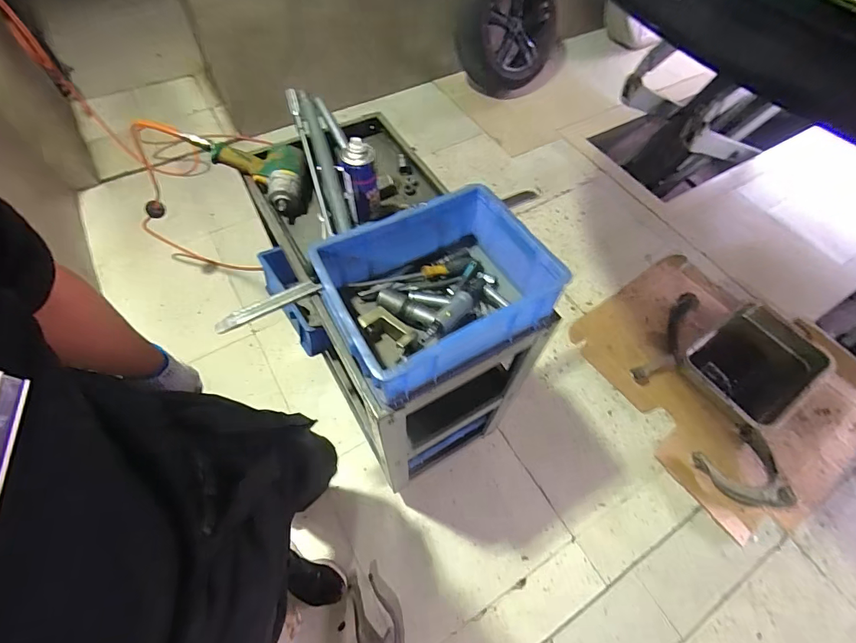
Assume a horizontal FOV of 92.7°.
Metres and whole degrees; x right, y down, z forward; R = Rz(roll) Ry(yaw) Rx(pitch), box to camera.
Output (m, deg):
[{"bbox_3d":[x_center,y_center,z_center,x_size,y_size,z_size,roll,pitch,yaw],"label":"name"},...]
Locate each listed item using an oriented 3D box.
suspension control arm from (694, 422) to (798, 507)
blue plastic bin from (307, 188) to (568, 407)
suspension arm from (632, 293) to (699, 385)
[{"bbox_3d":[1.034,0.487,1.316,0.245,0.081,0.246,-23,61,-13],"label":"suspension control arm"},{"bbox_3d":[0.018,-0.053,0.685,0.338,0.146,0.262,-26,64,-16],"label":"blue plastic bin"},{"bbox_3d":[0.930,0.069,1.546,0.111,0.055,0.443,38,65,18],"label":"suspension arm"}]

